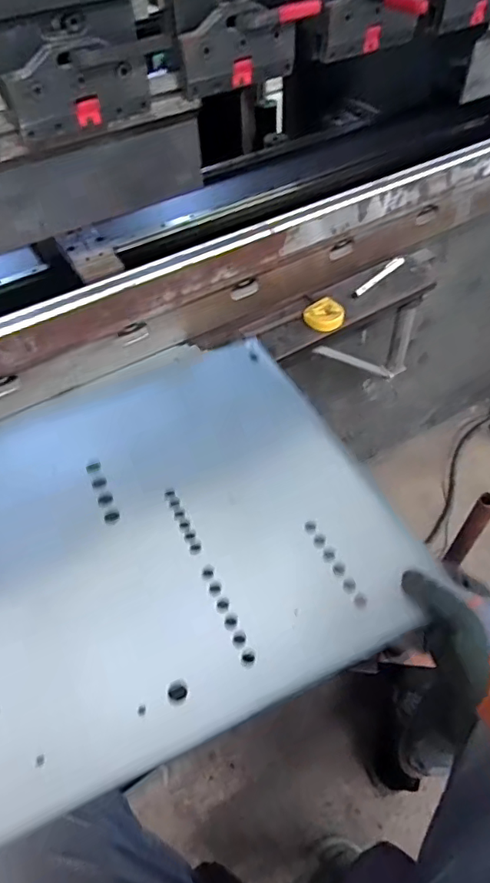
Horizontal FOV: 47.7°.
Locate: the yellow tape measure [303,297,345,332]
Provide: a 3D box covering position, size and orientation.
[{"bbox_3d":[0.136,-0.219,0.951,0.067,0.031,0.054,3,50,5],"label":"yellow tape measure"}]

